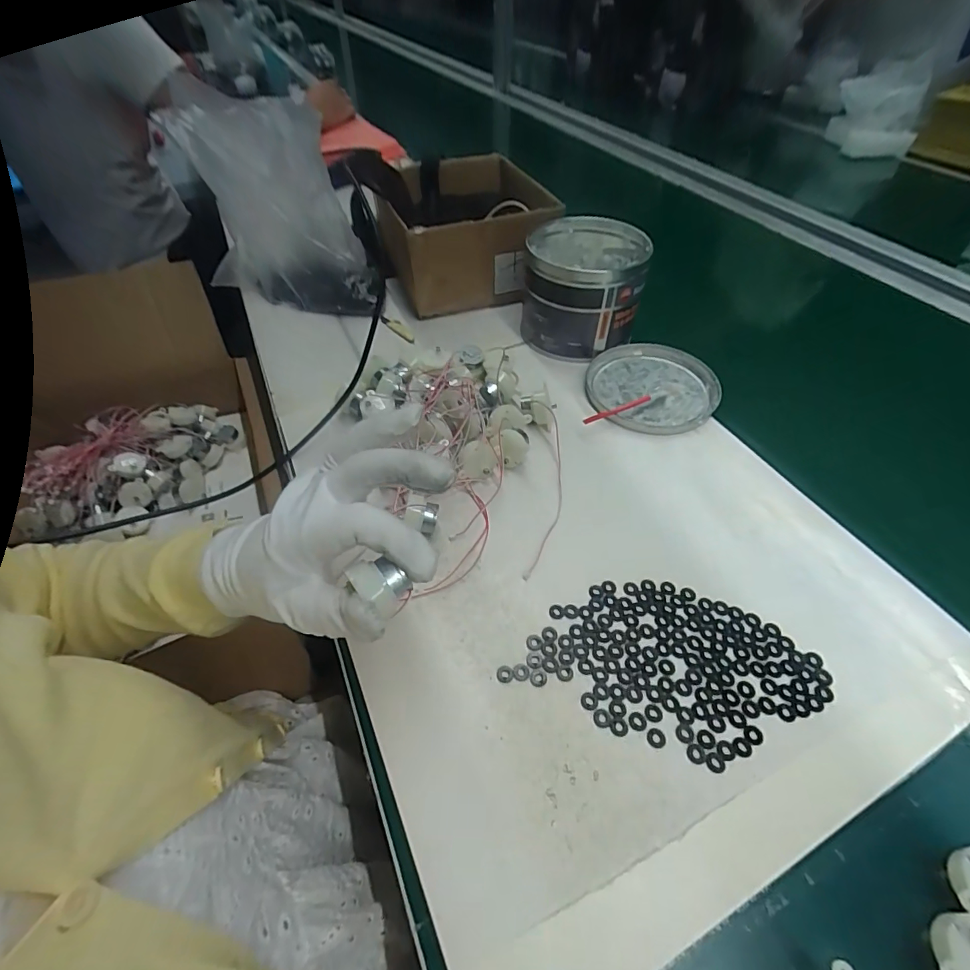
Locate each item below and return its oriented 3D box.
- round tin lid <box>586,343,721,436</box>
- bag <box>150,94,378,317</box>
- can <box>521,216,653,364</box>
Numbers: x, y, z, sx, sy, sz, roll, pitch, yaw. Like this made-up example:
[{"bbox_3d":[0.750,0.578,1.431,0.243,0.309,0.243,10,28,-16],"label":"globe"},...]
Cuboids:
[{"bbox_3d":[0.176,-0.105,0.492,0.132,0.013,0.129,0,49,1],"label":"round tin lid"},{"bbox_3d":[-0.247,-0.323,0.562,0.206,0.213,0.052,5,35,13],"label":"bag"},{"bbox_3d":[0.110,-0.221,0.532,0.121,0.104,0.144,11,50,10],"label":"can"}]

